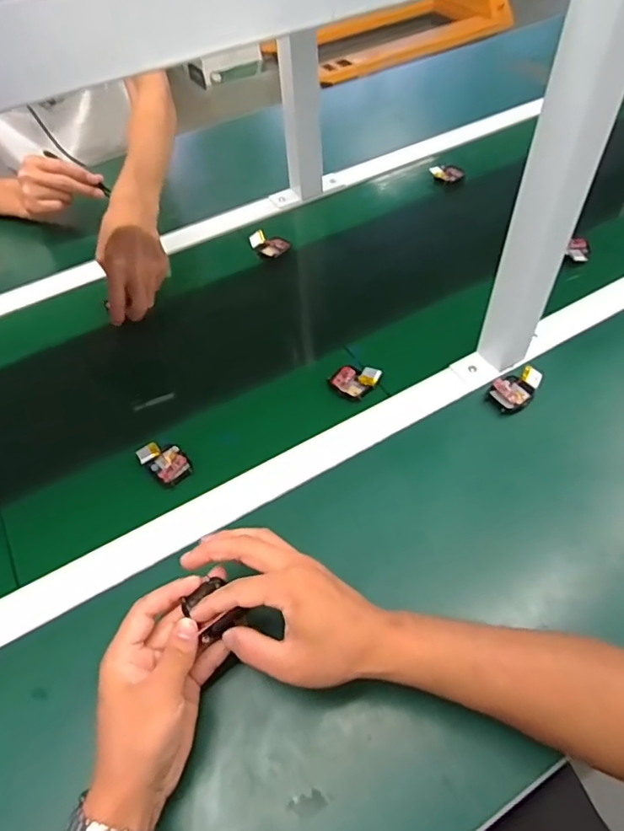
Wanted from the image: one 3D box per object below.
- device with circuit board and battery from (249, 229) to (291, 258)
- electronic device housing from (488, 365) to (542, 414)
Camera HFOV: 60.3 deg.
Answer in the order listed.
[{"bbox_3d":[-0.063,-0.243,0.765,0.061,0.017,0.036,23,72,16],"label":"device with circuit board and battery"},{"bbox_3d":[0.224,-0.031,0.585,0.062,0.012,0.039,-33,57,-20],"label":"electronic device housing"}]

